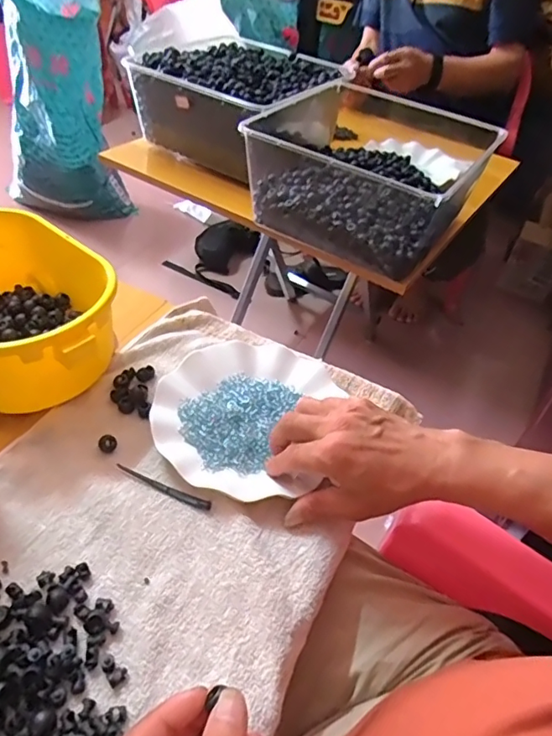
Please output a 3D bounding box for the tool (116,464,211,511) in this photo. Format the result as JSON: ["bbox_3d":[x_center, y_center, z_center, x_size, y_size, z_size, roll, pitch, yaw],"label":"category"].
[{"bbox_3d":[-0.096,0.101,0.446,0.091,0.007,0.007,21,48,14],"label":"tool"}]

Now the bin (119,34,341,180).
[{"bbox_3d":[-0.070,-0.455,0.924,0.293,0.158,0.317,25,47,18],"label":"bin"}]

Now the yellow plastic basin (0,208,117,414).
[{"bbox_3d":[-0.257,-0.057,0.511,0.241,0.095,0.164,36,51,27],"label":"yellow plastic basin"}]

